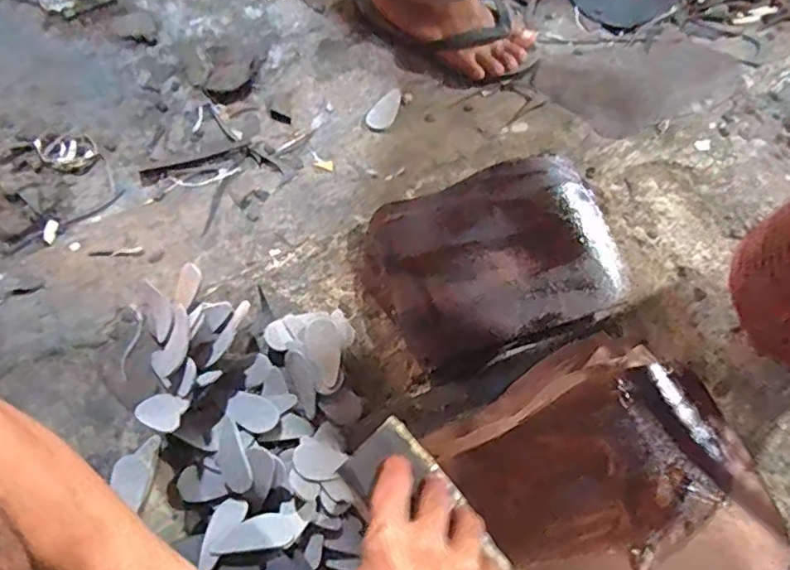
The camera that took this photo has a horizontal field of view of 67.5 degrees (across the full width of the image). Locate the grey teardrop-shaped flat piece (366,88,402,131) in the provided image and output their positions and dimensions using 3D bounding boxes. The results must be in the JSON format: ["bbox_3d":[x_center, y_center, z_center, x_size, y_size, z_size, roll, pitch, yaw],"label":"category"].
[{"bbox_3d":[-0.013,-0.239,0.802,0.033,0.007,0.077,25,71,2],"label":"grey teardrop-shaped flat piece"}]

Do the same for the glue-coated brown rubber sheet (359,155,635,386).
[{"bbox_3d":[0.118,-0.031,0.676,0.289,0.053,0.203,-23,73,-11],"label":"glue-coated brown rubber sheet"}]

